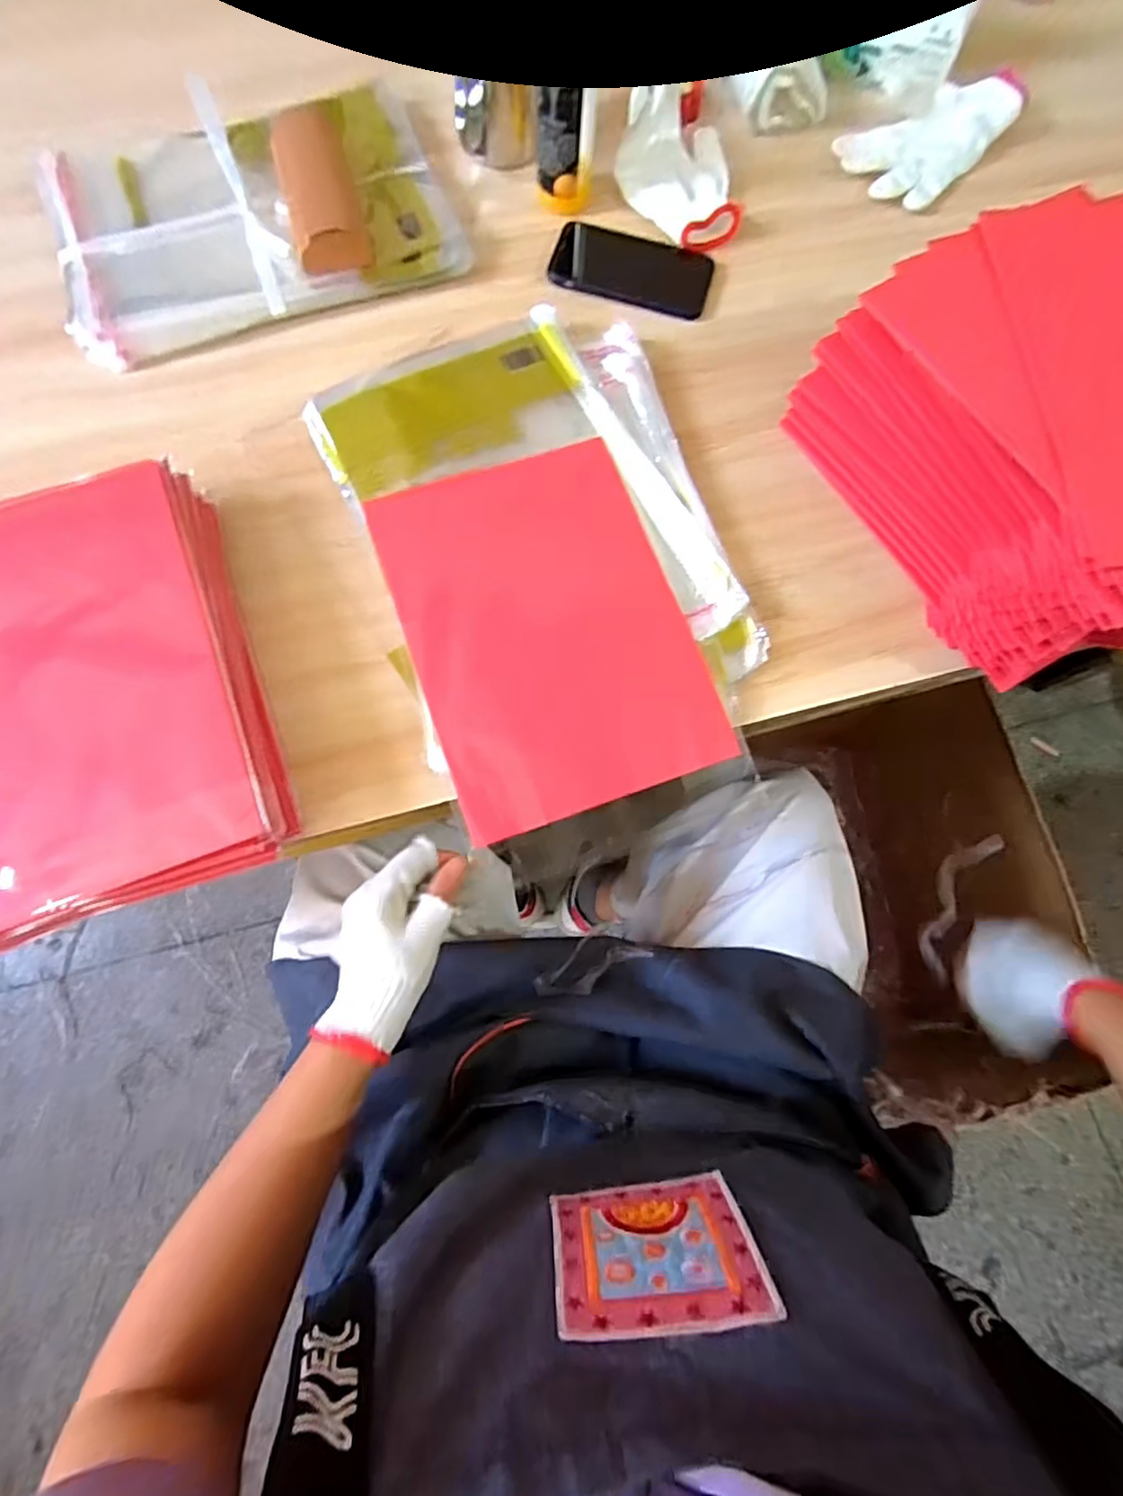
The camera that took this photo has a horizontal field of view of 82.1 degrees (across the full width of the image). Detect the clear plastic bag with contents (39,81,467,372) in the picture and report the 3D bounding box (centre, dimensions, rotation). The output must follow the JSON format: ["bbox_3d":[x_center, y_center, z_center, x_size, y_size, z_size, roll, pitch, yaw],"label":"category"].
[{"bbox_3d":[-0.282,-0.493,0.583,0.347,0.040,0.240,-21,77,-8],"label":"clear plastic bag with contents"}]

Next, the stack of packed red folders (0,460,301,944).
[{"bbox_3d":[-0.339,-0.033,0.453,0.231,0.073,0.298,-17,76,-6],"label":"stack of packed red folders"}]

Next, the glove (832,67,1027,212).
[{"bbox_3d":[0.373,-0.624,0.651,0.180,0.035,0.110,-40,80,-11],"label":"glove"}]

